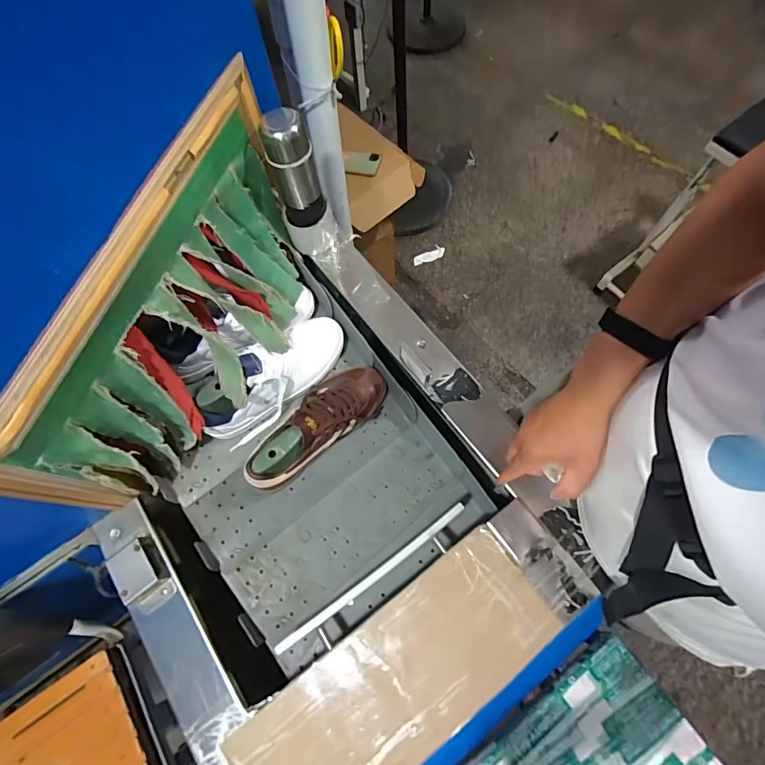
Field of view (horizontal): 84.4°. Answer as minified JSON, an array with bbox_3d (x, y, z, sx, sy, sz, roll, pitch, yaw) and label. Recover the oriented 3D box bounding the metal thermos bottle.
[{"bbox_3d":[-0.138,-0.331,0.665,0.069,0.160,0.060,-17,69,-3],"label":"metal thermos bottle"}]

